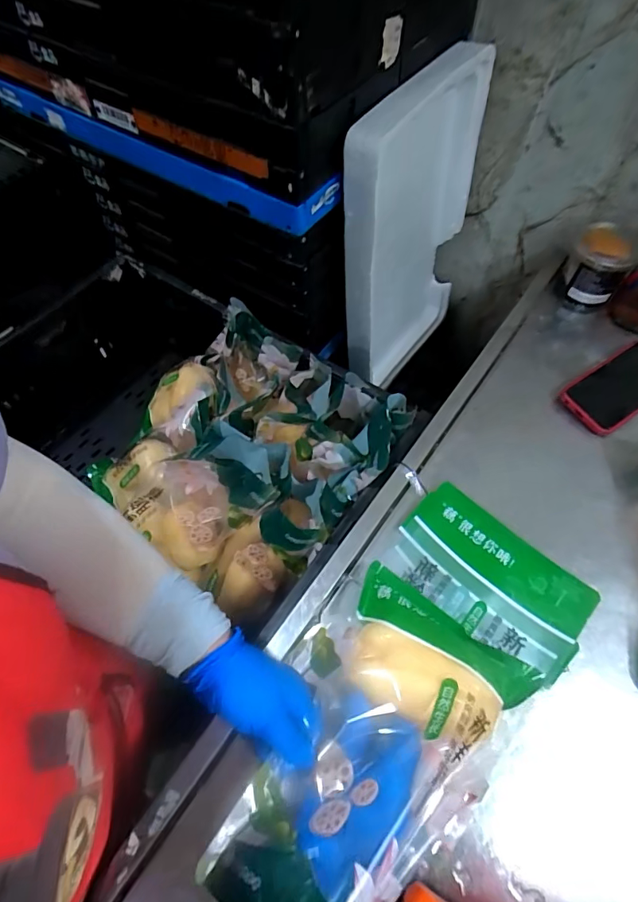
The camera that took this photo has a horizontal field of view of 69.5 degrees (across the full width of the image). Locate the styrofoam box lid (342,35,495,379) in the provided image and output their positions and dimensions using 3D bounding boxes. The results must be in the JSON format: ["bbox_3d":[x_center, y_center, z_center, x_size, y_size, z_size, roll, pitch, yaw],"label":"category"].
[{"bbox_3d":[0.148,-0.323,0.759,0.055,0.477,0.328,31,65,20],"label":"styrofoam box lid"}]

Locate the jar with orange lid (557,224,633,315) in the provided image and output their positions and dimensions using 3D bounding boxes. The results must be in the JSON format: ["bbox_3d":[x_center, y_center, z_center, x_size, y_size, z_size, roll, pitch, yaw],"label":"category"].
[{"bbox_3d":[0.411,-0.270,0.683,0.080,0.084,0.075,1,61,-2],"label":"jar with orange lid"}]

